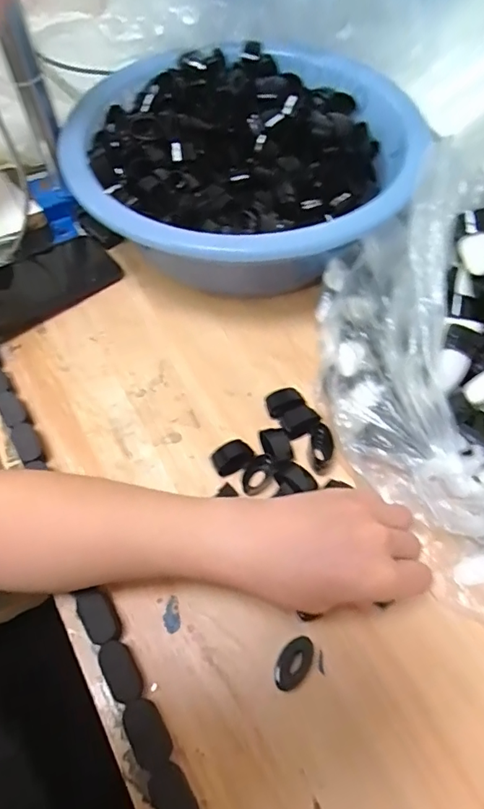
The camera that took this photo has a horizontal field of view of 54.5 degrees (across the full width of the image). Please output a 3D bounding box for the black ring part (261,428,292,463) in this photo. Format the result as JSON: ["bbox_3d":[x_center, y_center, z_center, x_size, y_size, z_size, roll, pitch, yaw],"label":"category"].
[{"bbox_3d":[0.029,0.034,0.387,0.022,0.011,0.030,-15,59,-9],"label":"black ring part"}]

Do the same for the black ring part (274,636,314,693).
[{"bbox_3d":[0.033,0.165,0.301,0.019,0.023,0.032,38,66,22],"label":"black ring part"}]

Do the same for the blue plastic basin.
[{"bbox_3d":[0.004,-0.244,0.500,0.324,0.111,0.346,0,58,0],"label":"blue plastic basin"}]

